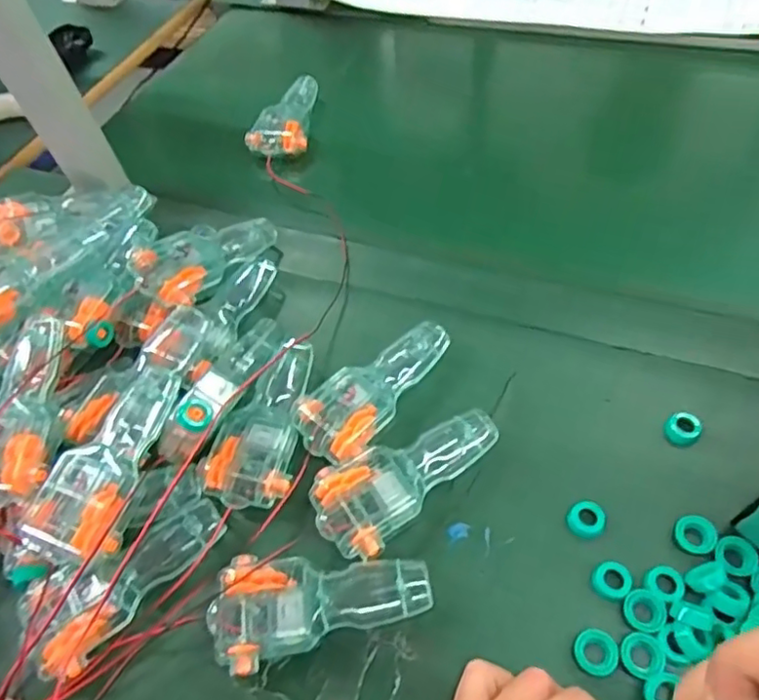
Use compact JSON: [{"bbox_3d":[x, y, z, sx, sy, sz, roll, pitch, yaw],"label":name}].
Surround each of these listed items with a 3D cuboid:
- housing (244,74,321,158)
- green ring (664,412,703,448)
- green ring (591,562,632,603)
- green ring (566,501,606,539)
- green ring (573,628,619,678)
[{"bbox_3d":[-0.099,-0.245,0.631,0.056,0.022,0.117,1,54,6],"label":"housing"},{"bbox_3d":[0.200,0.053,0.395,0.021,0.012,0.022,-3,54,4],"label":"green ring"},{"bbox_3d":[0.135,0.134,0.347,0.022,0.004,0.020,-3,54,4],"label":"green ring"},{"bbox_3d":[0.127,0.105,0.369,0.022,0.009,0.021,-3,54,4],"label":"green ring"},{"bbox_3d":[0.118,0.165,0.327,0.022,0.006,0.023,-3,54,4],"label":"green ring"}]

